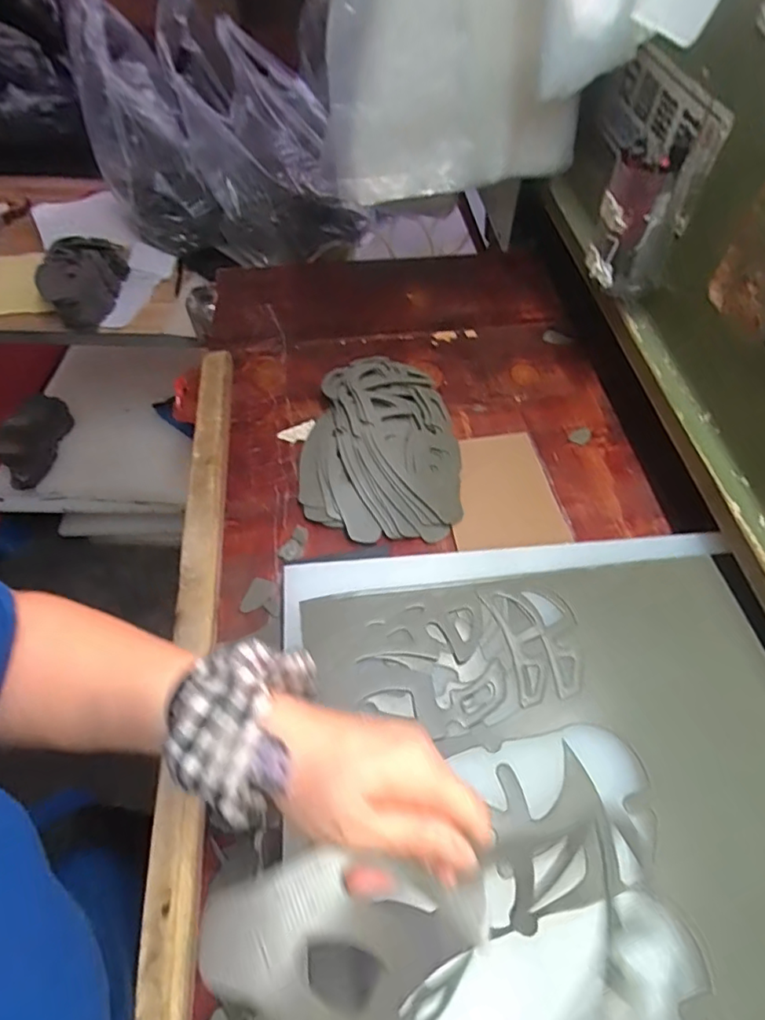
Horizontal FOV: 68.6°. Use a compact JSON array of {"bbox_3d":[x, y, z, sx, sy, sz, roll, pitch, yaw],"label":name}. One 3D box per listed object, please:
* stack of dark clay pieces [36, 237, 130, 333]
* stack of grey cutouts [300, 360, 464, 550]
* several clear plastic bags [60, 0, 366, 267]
[{"bbox_3d":[-0.578,-0.448,1.080,0.115,0.085,0.215,-3,56,-5],"label":"stack of dark clay pieces"},{"bbox_3d":[-0.001,-0.076,0.615,0.170,0.047,0.239,2,56,-1],"label":"stack of grey cutouts"},{"bbox_3d":[-0.295,-0.696,1.044,0.490,0.389,0.226,-1,56,-3],"label":"several clear plastic bags"}]

